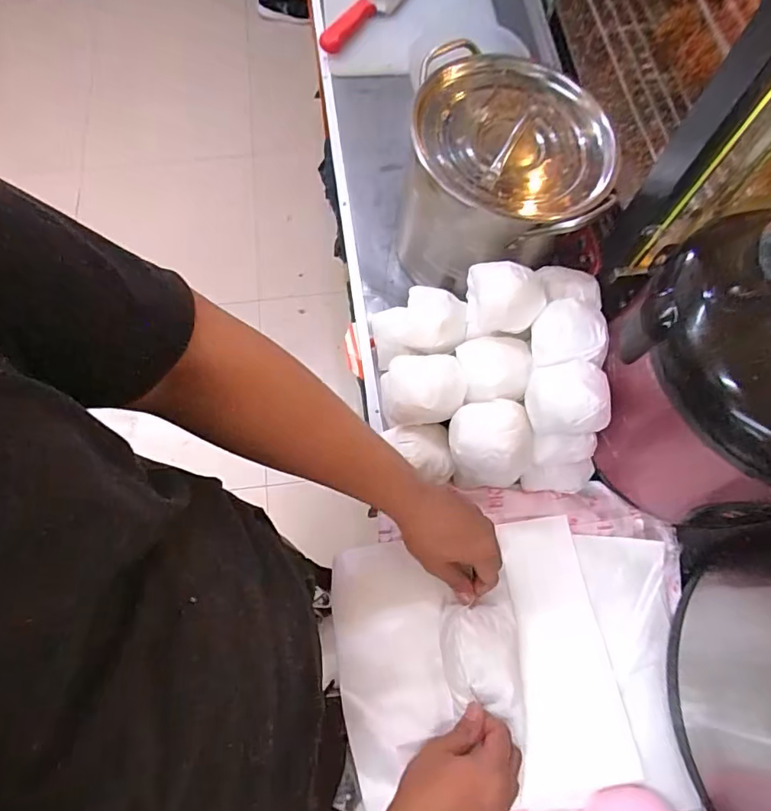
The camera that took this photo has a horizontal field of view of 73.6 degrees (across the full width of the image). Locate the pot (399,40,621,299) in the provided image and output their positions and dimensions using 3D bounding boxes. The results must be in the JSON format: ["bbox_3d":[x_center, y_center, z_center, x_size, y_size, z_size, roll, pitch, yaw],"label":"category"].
[{"bbox_3d":[0.133,-0.255,0.596,0.206,0.170,0.198,12,70,5],"label":"pot"}]

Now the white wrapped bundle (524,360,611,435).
[{"bbox_3d":[0.175,-0.010,0.494,0.069,0.041,0.065,-1,69,0],"label":"white wrapped bundle"}]

